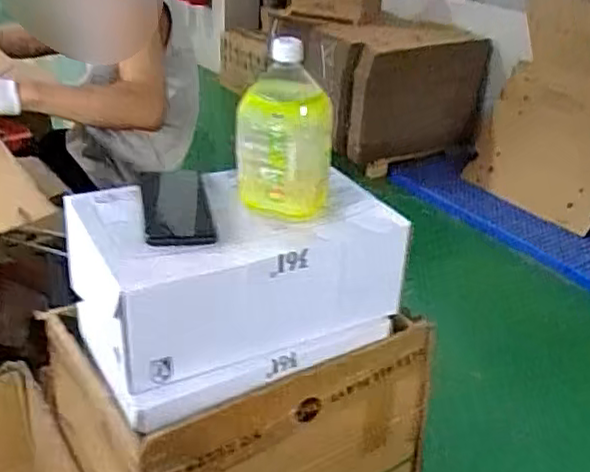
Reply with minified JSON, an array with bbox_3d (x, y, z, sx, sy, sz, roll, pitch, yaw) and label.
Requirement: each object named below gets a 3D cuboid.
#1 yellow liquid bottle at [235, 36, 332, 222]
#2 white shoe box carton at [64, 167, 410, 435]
[{"bbox_3d":[-0.012,-0.114,0.740,0.105,0.185,0.081,0,27,-1],"label":"yellow liquid bottle"},{"bbox_3d":[-0.068,0.043,0.777,0.313,0.157,0.219,-14,31,-28],"label":"white shoe box carton"}]

